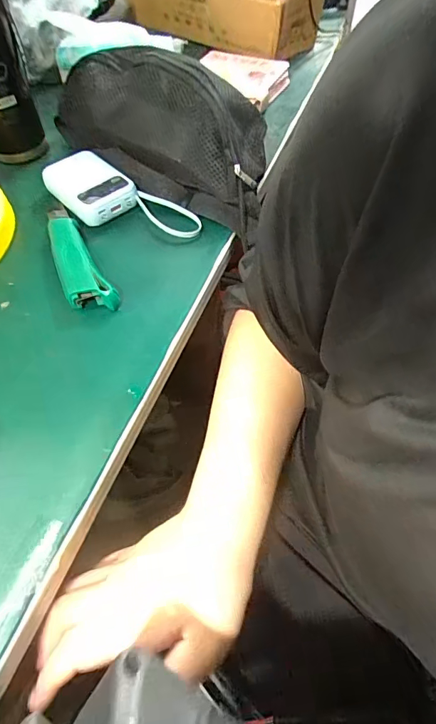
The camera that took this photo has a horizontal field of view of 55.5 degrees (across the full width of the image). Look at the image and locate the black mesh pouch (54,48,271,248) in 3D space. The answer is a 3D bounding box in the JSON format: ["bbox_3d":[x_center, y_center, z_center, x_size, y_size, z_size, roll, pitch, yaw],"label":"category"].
[{"bbox_3d":[-0.071,-0.246,0.437,0.279,0.107,0.090,28,59,21],"label":"black mesh pouch"}]

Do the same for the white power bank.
[{"bbox_3d":[-0.104,-0.166,0.425,0.179,0.032,0.069,29,59,21],"label":"white power bank"}]

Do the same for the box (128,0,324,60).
[{"bbox_3d":[0.001,-0.544,0.640,0.292,0.080,0.119,31,62,20],"label":"box"}]

